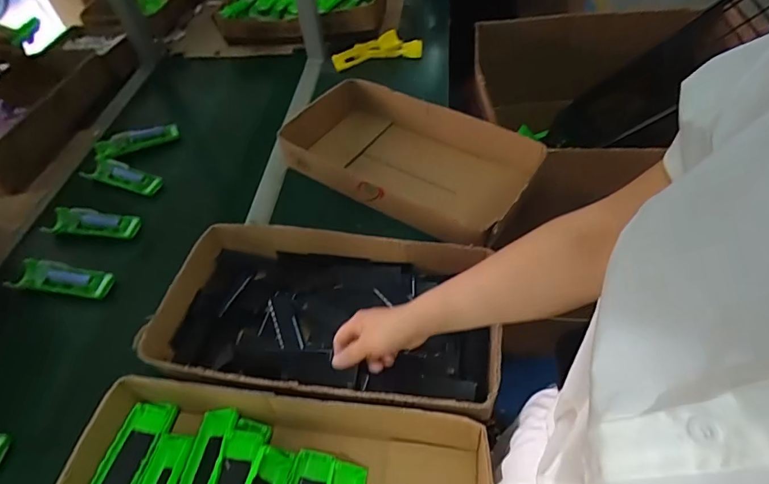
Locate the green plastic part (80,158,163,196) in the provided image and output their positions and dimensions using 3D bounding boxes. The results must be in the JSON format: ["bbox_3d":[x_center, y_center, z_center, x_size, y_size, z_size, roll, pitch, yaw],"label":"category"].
[{"bbox_3d":[-0.518,-0.128,0.910,0.182,0.022,0.055,16,52,20],"label":"green plastic part"}]

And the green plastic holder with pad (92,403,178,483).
[{"bbox_3d":[-0.291,0.257,0.496,0.049,0.020,0.170,4,49,11],"label":"green plastic holder with pad"}]

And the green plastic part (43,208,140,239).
[{"bbox_3d":[-0.527,-0.034,0.820,0.168,0.027,0.050,5,49,11],"label":"green plastic part"}]

